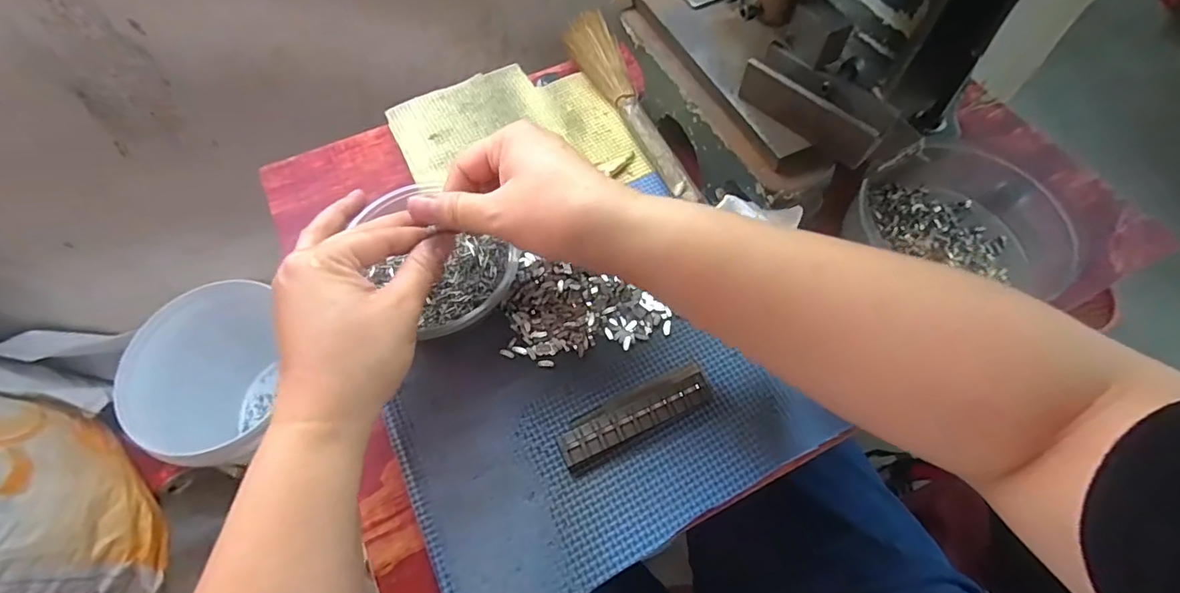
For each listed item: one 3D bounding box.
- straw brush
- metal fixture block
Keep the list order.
[{"bbox_3d":[0.031,-0.162,0.440,0.039,0.018,0.232,-18,64,-9],"label":"straw brush"},{"bbox_3d":[0.027,0.072,0.326,0.098,0.011,0.031,-25,65,-12],"label":"metal fixture block"}]

